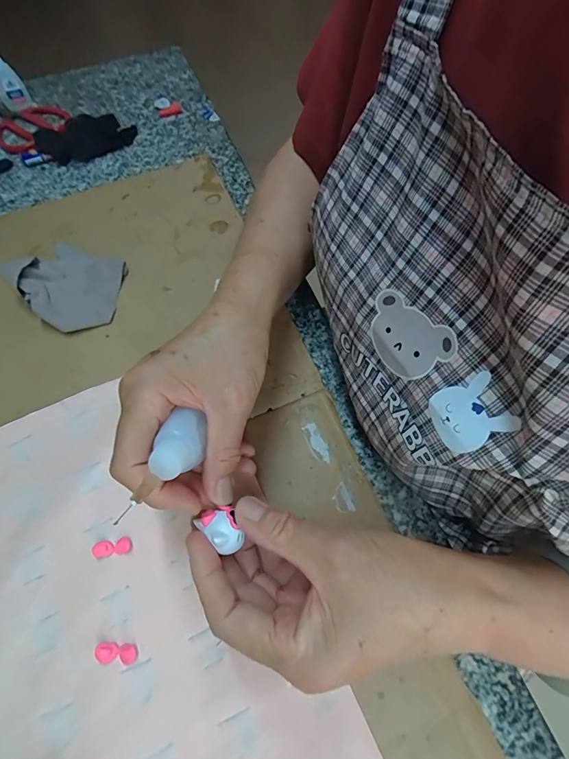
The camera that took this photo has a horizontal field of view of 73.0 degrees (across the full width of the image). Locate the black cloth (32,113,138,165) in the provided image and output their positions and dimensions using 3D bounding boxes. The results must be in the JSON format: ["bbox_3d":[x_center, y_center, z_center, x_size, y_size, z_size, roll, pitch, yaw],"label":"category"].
[{"bbox_3d":[-0.242,-0.298,0.469,0.109,0.023,0.060,-33,65,-16],"label":"black cloth"}]

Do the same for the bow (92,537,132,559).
[{"bbox_3d":[-0.112,0.109,0.249,0.023,0.007,0.010,-10,61,-2],"label":"bow"}]

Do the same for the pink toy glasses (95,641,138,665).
[{"bbox_3d":[-0.097,0.158,0.222,0.024,0.006,0.010,2,61,3],"label":"pink toy glasses"}]

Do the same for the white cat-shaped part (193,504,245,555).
[{"bbox_3d":[-0.033,0.076,0.201,0.018,0.010,0.026,-40,67,-19],"label":"white cat-shaped part"}]

